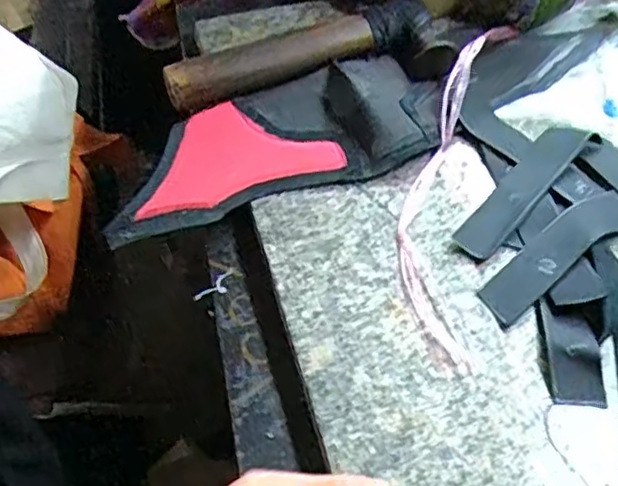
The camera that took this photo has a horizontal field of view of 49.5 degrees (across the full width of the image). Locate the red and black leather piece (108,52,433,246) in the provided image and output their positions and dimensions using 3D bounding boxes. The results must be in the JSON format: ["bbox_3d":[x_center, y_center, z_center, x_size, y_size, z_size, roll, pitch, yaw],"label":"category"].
[{"bbox_3d":[-0.028,-0.066,0.417,0.205,0.022,0.091,-17,58,-7],"label":"red and black leather piece"}]

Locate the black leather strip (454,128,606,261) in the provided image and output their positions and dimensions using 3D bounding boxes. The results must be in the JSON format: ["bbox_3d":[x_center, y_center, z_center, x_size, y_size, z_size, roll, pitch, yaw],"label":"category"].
[{"bbox_3d":[0.127,-0.033,0.395,0.115,0.006,0.027,-41,64,-20],"label":"black leather strip"}]

